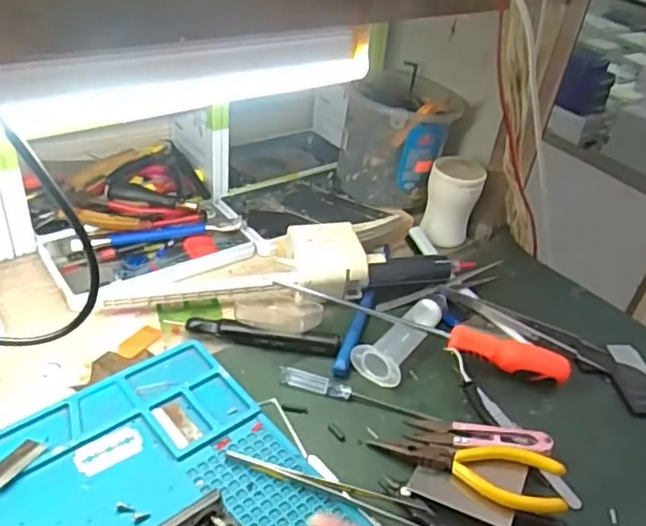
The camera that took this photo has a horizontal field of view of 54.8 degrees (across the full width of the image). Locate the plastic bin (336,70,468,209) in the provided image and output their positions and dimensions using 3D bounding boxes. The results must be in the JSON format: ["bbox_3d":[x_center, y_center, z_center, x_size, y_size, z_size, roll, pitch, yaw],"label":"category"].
[{"bbox_3d":[0.083,-0.129,0.692,0.119,0.129,0.109,20,38,16],"label":"plastic bin"}]

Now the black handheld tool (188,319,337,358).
[{"bbox_3d":[-0.048,0.060,0.510,0.123,0.017,0.011,8,36,0],"label":"black handheld tool"}]

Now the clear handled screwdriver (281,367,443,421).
[{"bbox_3d":[0.027,0.100,0.476,0.122,0.008,0.015,14,36,8],"label":"clear handled screwdriver"}]

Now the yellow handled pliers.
[{"bbox_3d":[0.099,0.140,0.424,0.123,0.019,0.048,12,36,6],"label":"yellow handled pliers"}]

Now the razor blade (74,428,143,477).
[{"bbox_3d":[-0.142,0.125,0.415,0.043,0.004,0.025,-13,45,-28],"label":"razor blade"}]

